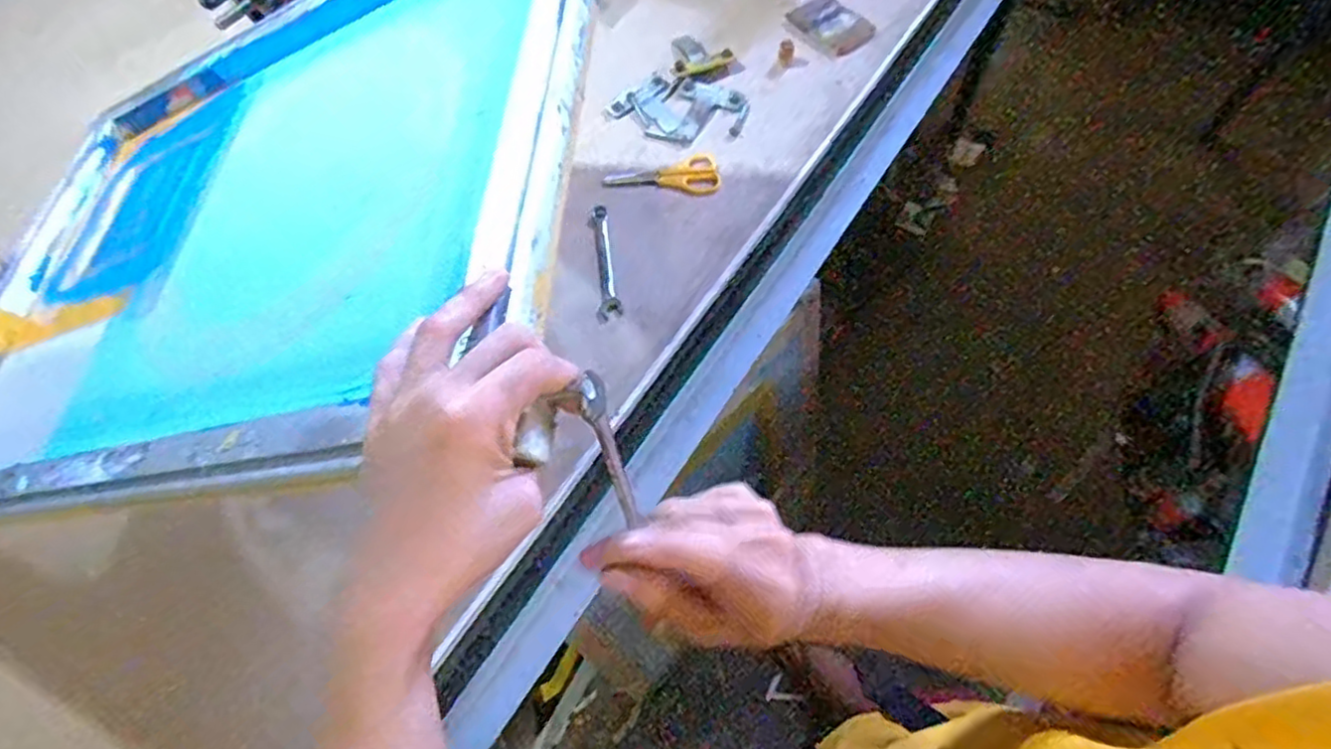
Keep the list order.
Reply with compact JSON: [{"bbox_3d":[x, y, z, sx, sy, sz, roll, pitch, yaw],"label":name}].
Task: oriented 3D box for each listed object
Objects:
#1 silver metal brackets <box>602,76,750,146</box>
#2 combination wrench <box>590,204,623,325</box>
[{"bbox_3d":[0.012,-0.317,0.827,0.166,0.017,0.096,8,63,8],"label":"silver metal brackets"},{"bbox_3d":[-0.065,-0.122,0.743,0.023,0.012,0.147,-8,62,0],"label":"combination wrench"}]

